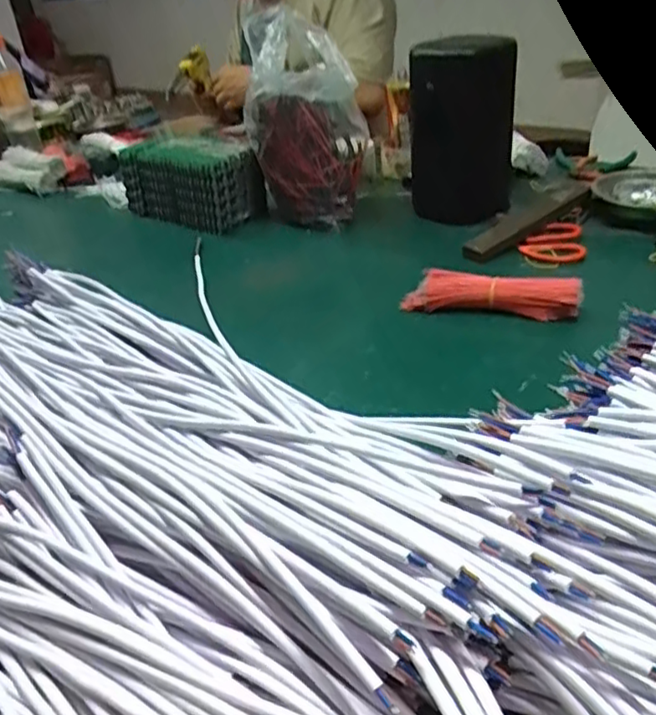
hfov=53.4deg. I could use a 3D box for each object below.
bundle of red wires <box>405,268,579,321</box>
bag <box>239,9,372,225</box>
[{"bbox_3d":[0.163,-0.064,0.656,0.169,0.033,0.031,7,34,19],"label":"bundle of red wires"},{"bbox_3d":[-0.029,-0.300,0.852,0.155,0.248,0.151,-5,31,1],"label":"bag"}]

